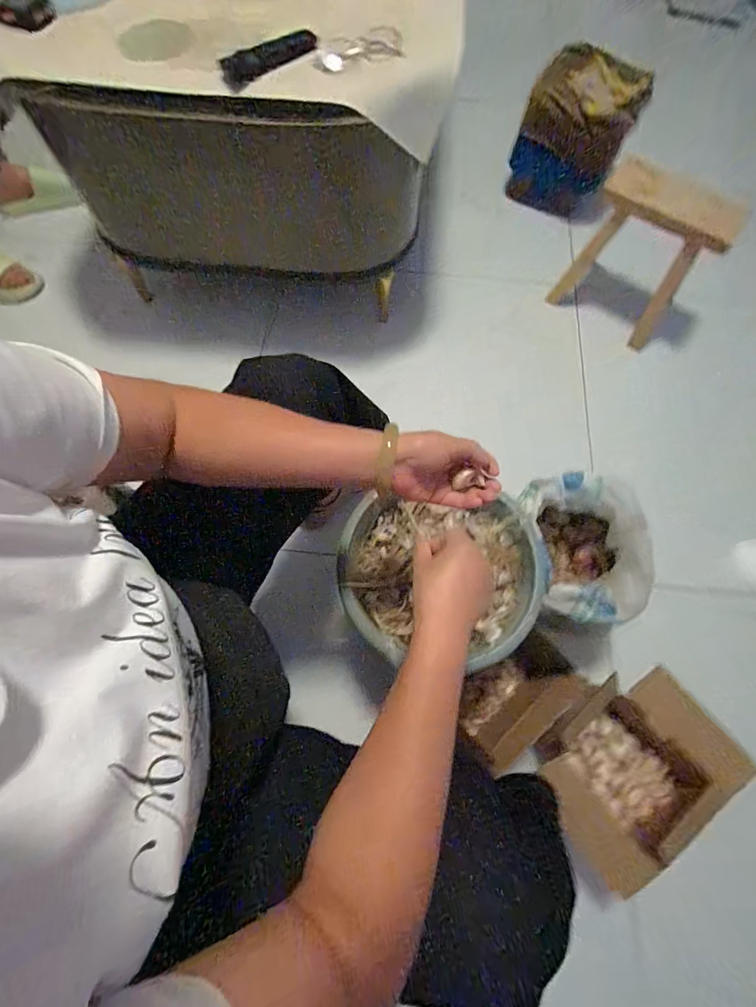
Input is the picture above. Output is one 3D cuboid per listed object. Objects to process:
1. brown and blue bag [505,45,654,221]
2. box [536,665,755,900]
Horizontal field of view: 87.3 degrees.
[{"bbox_3d":[0.479,-0.905,0.996,0.253,0.266,0.114,21,71,6],"label":"brown and blue bag"},{"bbox_3d":[0.390,0.394,0.603,0.225,0.130,0.199,-29,73,-11],"label":"box"}]

